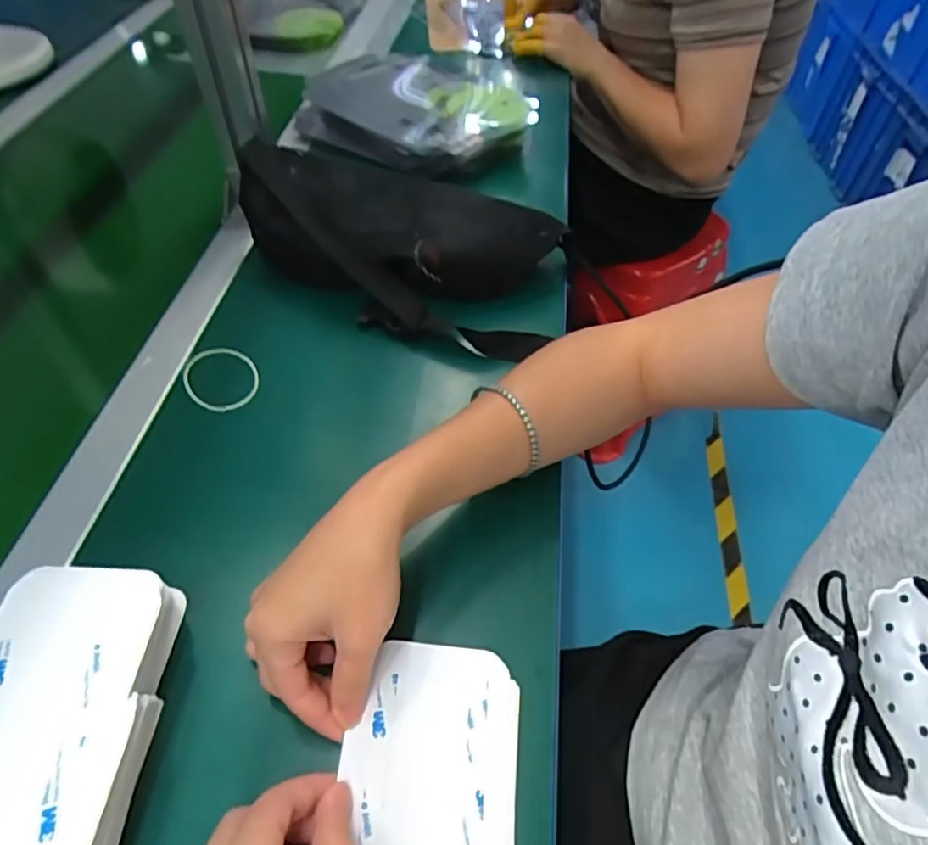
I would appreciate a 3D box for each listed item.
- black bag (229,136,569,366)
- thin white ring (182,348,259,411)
[{"bbox_3d":[-0.056,-0.155,0.519,0.273,0.091,0.148,10,51,7],"label":"black bag"},{"bbox_3d":[-0.187,-0.034,0.459,0.053,0.004,0.060,-20,63,-19],"label":"thin white ring"}]

